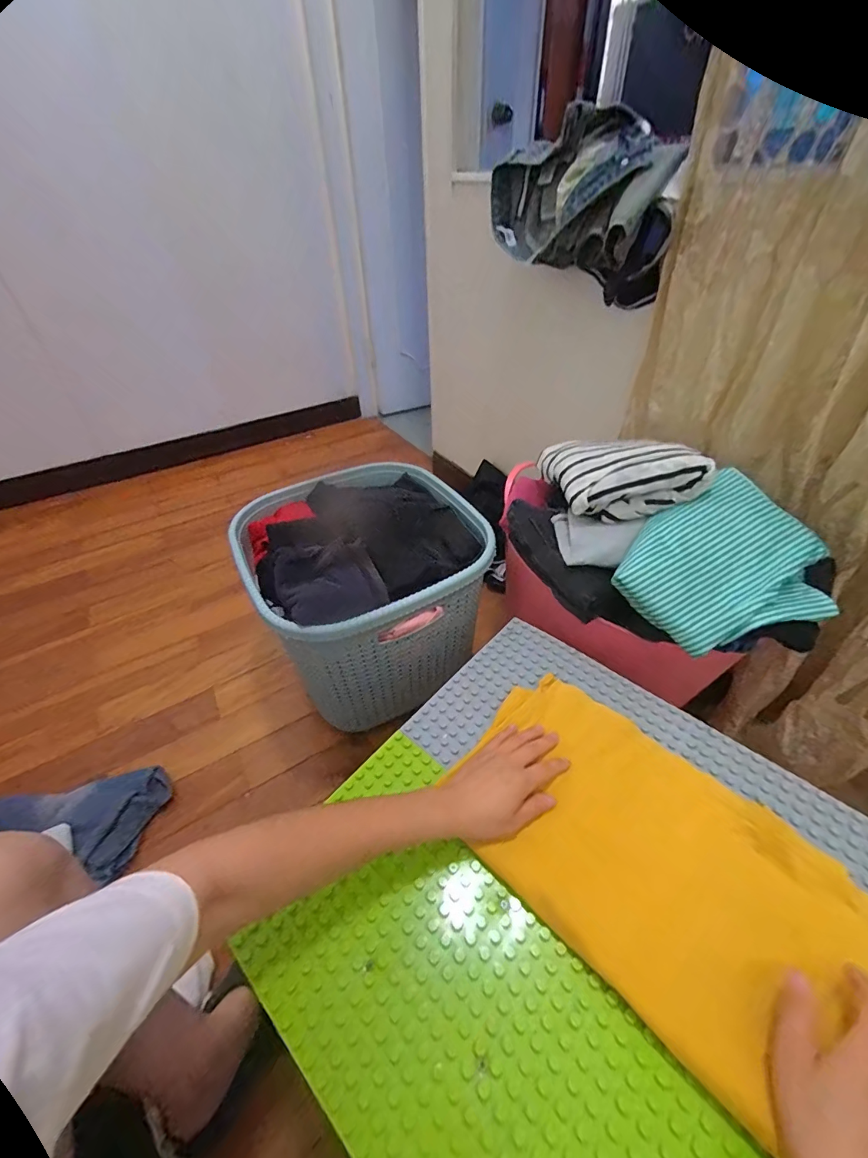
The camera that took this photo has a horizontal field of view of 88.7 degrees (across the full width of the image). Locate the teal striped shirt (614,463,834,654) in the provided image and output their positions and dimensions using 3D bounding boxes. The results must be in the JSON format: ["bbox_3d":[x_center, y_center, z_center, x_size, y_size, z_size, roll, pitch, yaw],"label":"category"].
[{"bbox_3d":[0.354,-0.009,0.559,0.210,0.060,0.193,-36,64,5],"label":"teal striped shirt"}]

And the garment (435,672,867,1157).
[{"bbox_3d":[0.203,0.264,0.449,0.230,0.024,0.361,-35,51,-29],"label":"garment"}]

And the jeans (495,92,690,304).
[{"bbox_3d":[0.245,-0.628,0.760,0.154,0.233,0.333,-16,44,-13],"label":"jeans"}]

